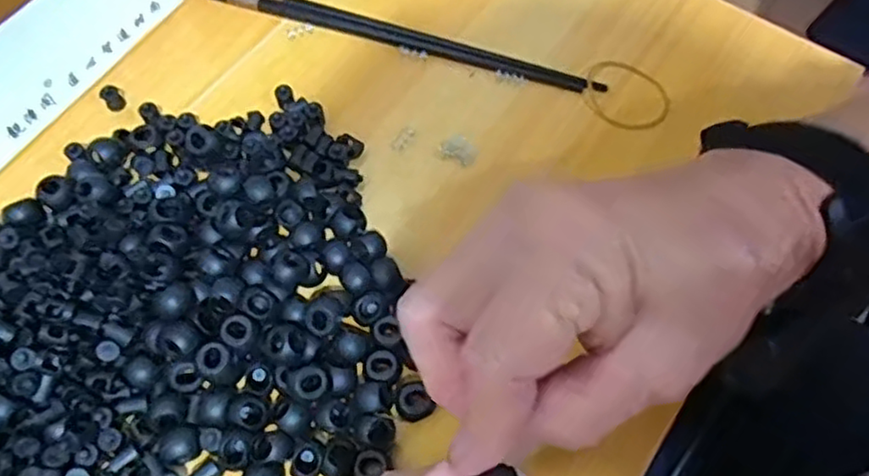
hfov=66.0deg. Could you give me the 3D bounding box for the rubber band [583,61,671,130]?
[{"bbox_3d":[0.108,-0.081,0.378,0.050,0.004,0.044,33,68,14],"label":"rubber band"}]

